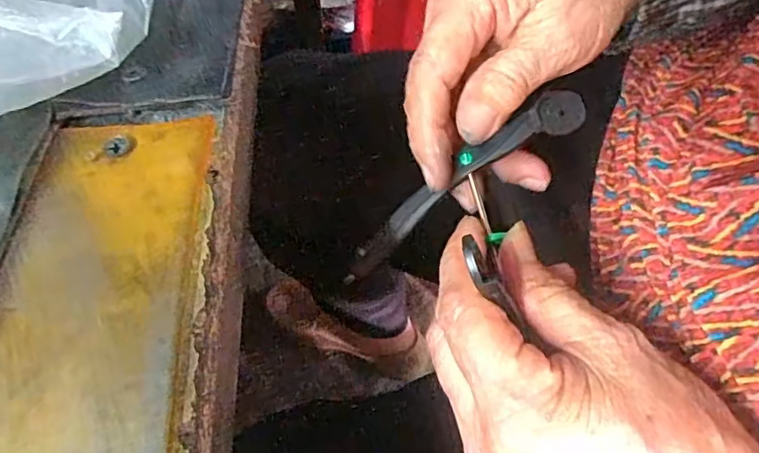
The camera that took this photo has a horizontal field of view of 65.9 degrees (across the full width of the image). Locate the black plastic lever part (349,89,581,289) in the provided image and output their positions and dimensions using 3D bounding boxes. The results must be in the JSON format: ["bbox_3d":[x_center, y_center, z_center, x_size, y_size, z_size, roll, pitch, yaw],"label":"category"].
[{"bbox_3d":[0.032,-0.017,0.232,0.114,0.009,0.017,-38,64,1],"label":"black plastic lever part"}]

